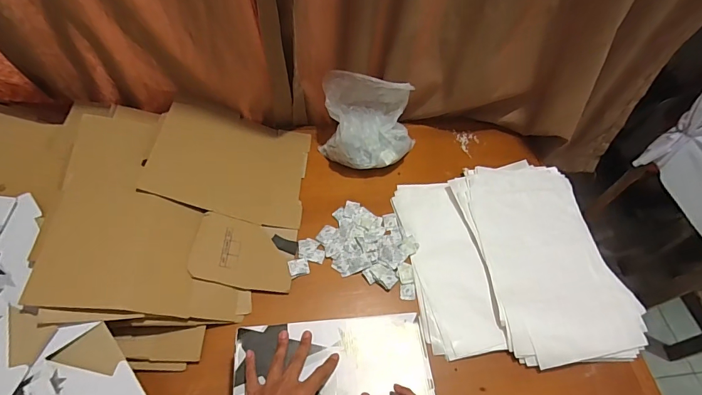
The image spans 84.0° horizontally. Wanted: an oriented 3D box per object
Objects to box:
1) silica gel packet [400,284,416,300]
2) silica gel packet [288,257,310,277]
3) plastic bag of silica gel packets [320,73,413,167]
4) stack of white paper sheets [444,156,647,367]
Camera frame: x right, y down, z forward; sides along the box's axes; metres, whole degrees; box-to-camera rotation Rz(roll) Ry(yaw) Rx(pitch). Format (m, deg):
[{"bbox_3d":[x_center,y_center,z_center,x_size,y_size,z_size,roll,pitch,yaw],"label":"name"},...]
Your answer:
[{"bbox_3d":[0.107,0.178,0.736,0.028,0.005,0.030,3,55,-2],"label":"silica gel packet"},{"bbox_3d":[-0.099,0.132,0.744,0.037,0.011,0.035,-13,57,-13],"label":"silica gel packet"},{"bbox_3d":[0.043,-0.170,0.867,0.210,0.168,0.170,1,55,-3],"label":"plastic bag of silica gel packets"},{"bbox_3d":[0.380,0.118,0.777,0.264,0.039,0.437,-6,56,-8],"label":"stack of white paper sheets"}]

